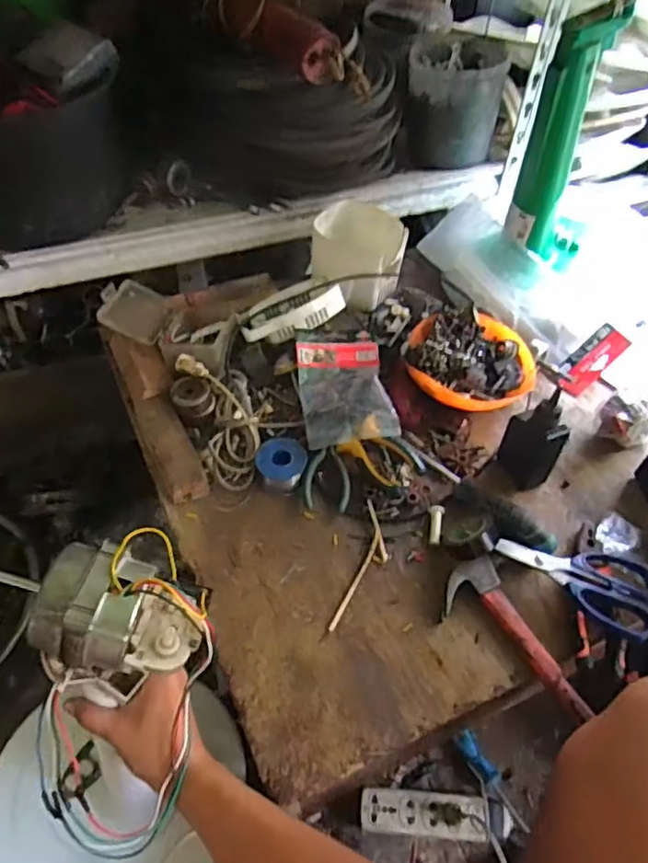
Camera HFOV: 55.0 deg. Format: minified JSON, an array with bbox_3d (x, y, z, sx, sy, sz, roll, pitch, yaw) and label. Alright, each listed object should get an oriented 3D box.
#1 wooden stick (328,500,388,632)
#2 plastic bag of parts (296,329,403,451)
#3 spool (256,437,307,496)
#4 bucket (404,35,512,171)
[{"bbox_3d":[0.042,0.133,0.618,0.034,0.007,0.141,15,52,9],"label":"wooden stick"},{"bbox_3d":[0.023,-0.052,0.721,0.099,0.024,0.161,-7,51,-4],"label":"plastic bag of parts"},{"bbox_3d":[-0.047,0.035,0.674,0.052,0.027,0.050,2,51,-2],"label":"spool"},{"bbox_3d":[0.187,-0.477,0.910,0.137,0.138,0.134,9,52,4],"label":"bucket"}]

